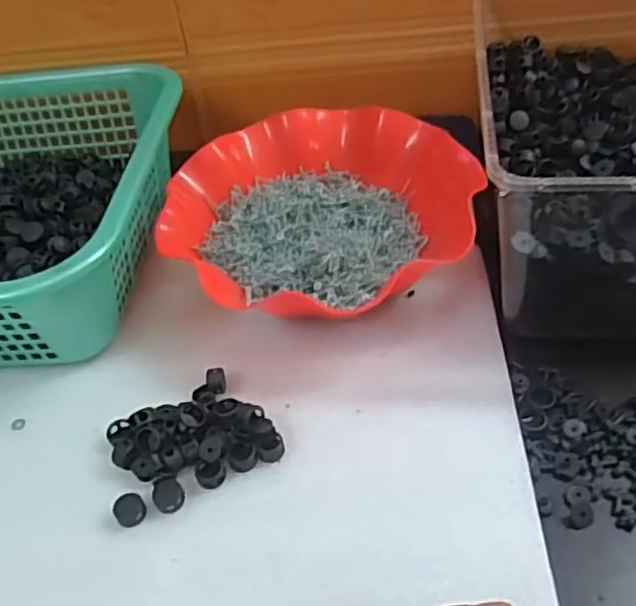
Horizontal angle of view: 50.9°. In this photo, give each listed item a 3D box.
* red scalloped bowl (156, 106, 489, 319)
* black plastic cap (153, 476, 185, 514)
[{"bbox_3d":[0.004,-0.065,0.506,0.218,0.058,0.206,-4,46,4],"label":"red scalloped bowl"},{"bbox_3d":[-0.086,0.110,0.384,0.017,0.006,0.019,-8,46,0],"label":"black plastic cap"}]

